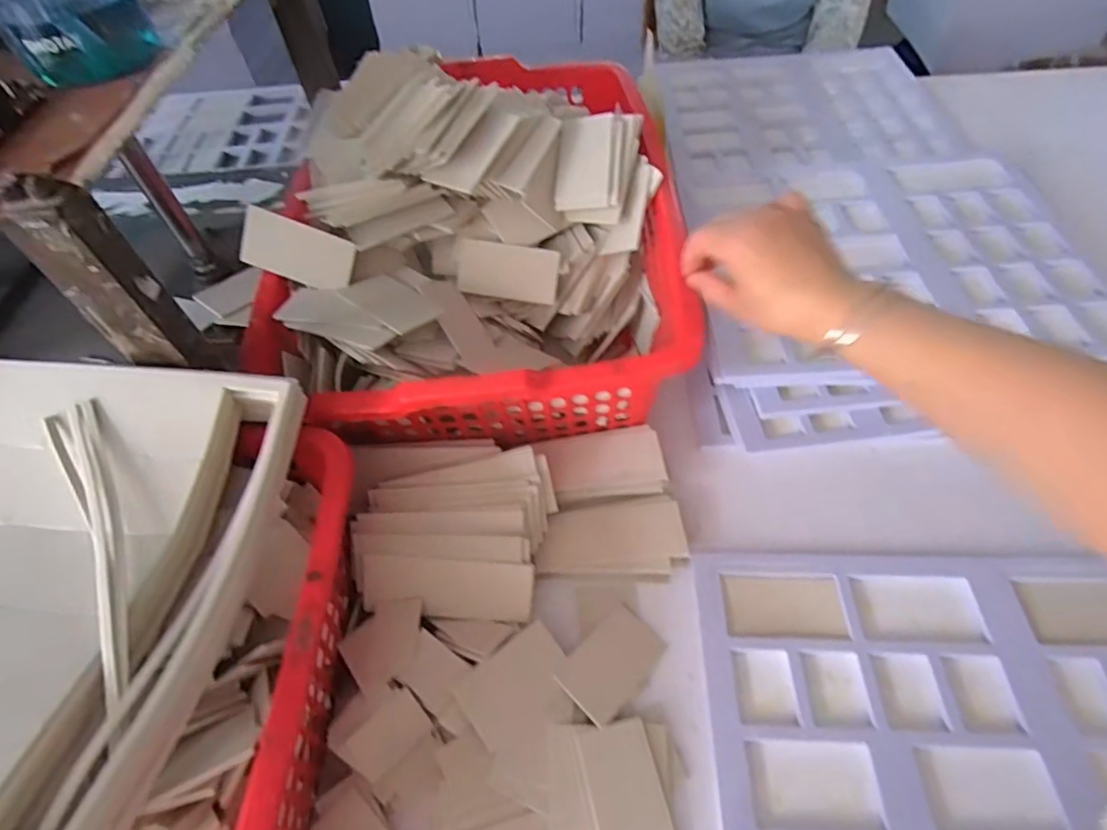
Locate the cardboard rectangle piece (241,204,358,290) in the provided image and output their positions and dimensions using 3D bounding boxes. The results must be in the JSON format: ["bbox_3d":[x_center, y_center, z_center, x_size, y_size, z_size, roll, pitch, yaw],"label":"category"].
[{"bbox_3d":[-0.236,-0.149,0.531,0.097,0.055,0.009,19,32,-14],"label":"cardboard rectangle piece"}]

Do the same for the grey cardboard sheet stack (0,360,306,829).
[{"bbox_3d":[-0.332,0.091,0.351,0.281,0.053,0.279,0,55,3],"label":"grey cardboard sheet stack"}]

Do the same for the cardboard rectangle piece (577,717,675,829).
[{"bbox_3d":[0.054,0.277,0.420,0.052,0.004,0.090,-9,60,-11],"label":"cardboard rectangle piece"}]

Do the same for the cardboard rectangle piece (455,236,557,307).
[{"bbox_3d":[-0.046,-0.145,0.579,0.100,0.052,0.009,7,16,-6],"label":"cardboard rectangle piece"}]

